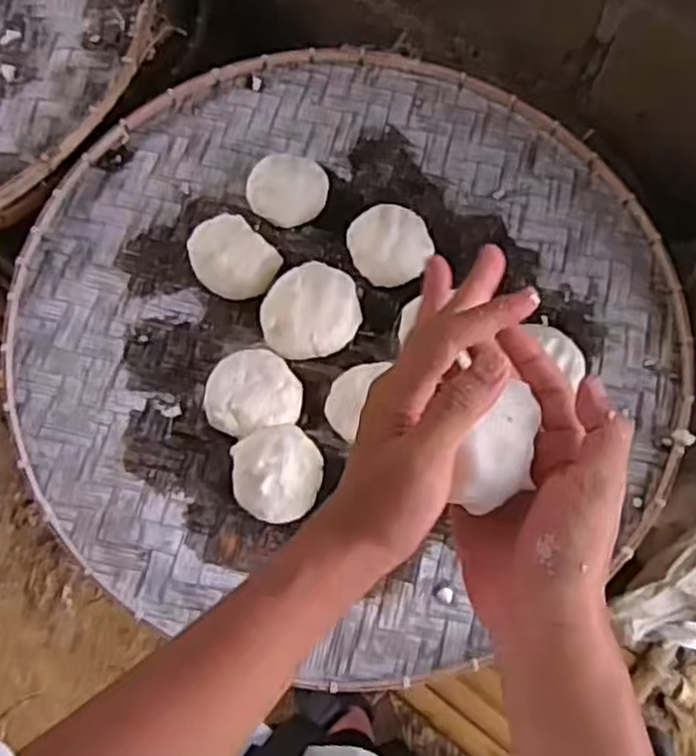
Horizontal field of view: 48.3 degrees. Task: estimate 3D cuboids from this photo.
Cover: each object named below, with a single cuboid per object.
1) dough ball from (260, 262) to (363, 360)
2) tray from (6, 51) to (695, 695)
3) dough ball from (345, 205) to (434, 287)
[{"bbox_3d":[-0.041,-0.077,0.833,0.104,0.034,0.102,0,73,1],"label":"dough ball"},{"bbox_3d":[0.006,-0.068,0.844,0.707,0.058,0.692,0,68,0],"label":"tray"},{"bbox_3d":[0.047,-0.151,0.866,0.094,0.036,0.086,3,72,0],"label":"dough ball"}]

